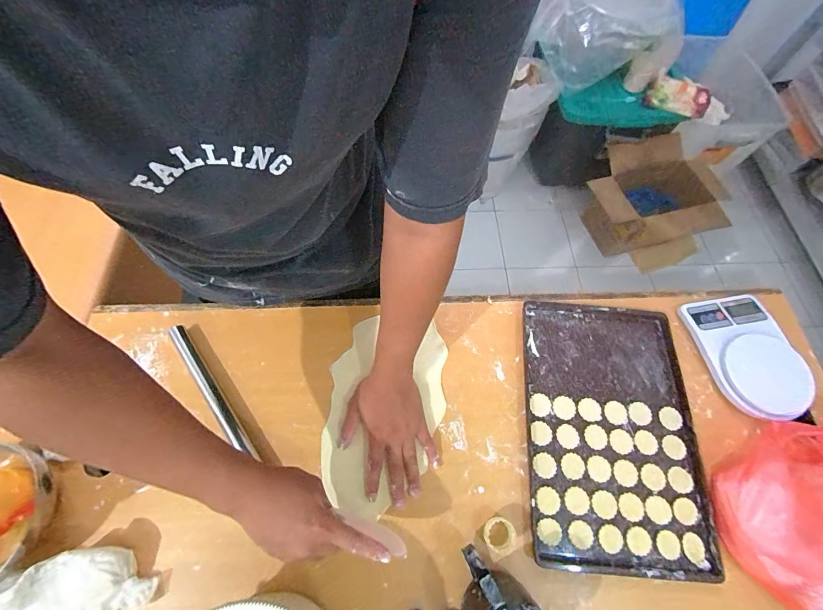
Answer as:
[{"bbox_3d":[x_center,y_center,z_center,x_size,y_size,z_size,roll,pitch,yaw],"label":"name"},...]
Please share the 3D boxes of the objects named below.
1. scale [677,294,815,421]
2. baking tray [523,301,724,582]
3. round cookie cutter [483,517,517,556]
[{"bbox_3d":[0.545,0.074,0.575,0.143,0.030,0.201,-13,67,-7],"label":"scale"},{"bbox_3d":[0.295,0.177,0.537,0.244,0.016,0.370,4,66,1],"label":"baking tray"},{"bbox_3d":[0.114,0.301,0.466,0.040,0.021,0.040,0,66,-1],"label":"round cookie cutter"}]

